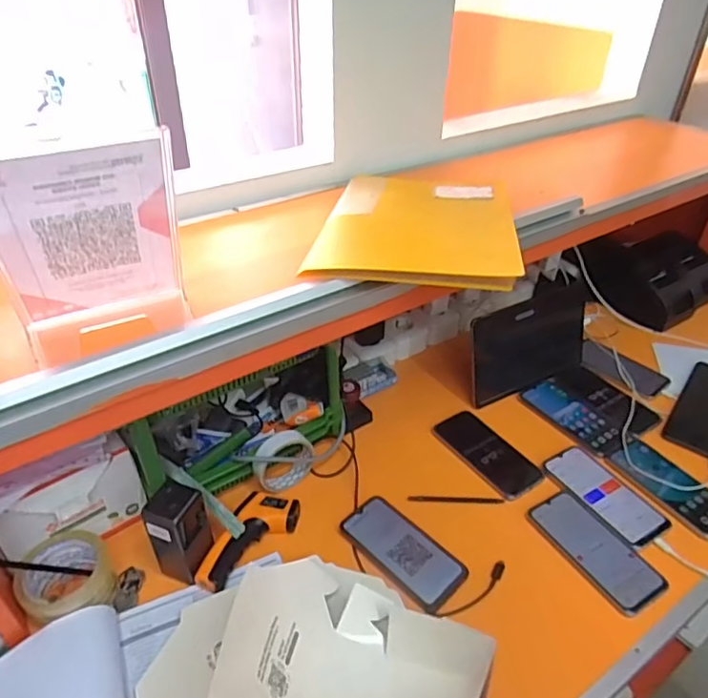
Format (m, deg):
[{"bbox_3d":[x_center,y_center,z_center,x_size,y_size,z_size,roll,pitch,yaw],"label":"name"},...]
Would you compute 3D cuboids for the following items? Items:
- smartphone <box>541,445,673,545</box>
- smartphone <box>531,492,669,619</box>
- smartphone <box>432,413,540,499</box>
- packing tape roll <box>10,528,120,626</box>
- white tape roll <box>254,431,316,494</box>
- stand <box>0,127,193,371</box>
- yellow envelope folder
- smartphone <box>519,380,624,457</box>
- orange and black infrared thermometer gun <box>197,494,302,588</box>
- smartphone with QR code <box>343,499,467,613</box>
[{"bbox_3d":[0.357,0.203,0.795,0.078,0.005,0.165,-20,42,-26],"label":"smartphone"},{"bbox_3d":[0.314,0.256,0.724,0.085,0.006,0.170,-17,40,-24],"label":"smartphone"},{"bbox_3d":[0.205,0.156,0.856,0.079,0.006,0.168,-21,42,-27],"label":"smartphone"},{"bbox_3d":[-0.334,0.267,0.649,0.096,0.063,0.092,1,36,-1],"label":"packing tape roll"},{"bbox_3d":[-0.101,0.158,0.792,0.088,0.071,0.038,-29,46,-34],"label":"white tape roll"},{"bbox_3d":[-0.244,-0.089,0.524,0.159,0.209,0.079,-17,40,-23],"label":"stand"},{"bbox_3d":[0.088,-0.173,0.742,0.239,0.023,0.331,7,37,7],"label":"yellow envelope folder"},{"bbox_3d":[0.365,0.109,0.927,0.080,0.015,0.174,-18,41,-24],"label":"smartphone"},{"bbox_3d":[-0.130,0.245,0.710,0.071,0.030,0.146,14,38,17],"label":"orange and black infrared thermometer gun"},{"bbox_3d":[0.061,0.257,0.721,0.074,0.011,0.161,-29,46,-34],"label":"smartphone with QR code"}]

